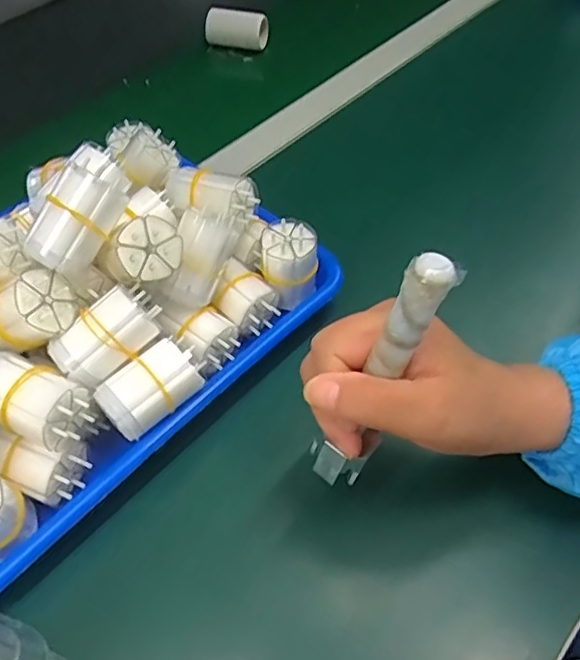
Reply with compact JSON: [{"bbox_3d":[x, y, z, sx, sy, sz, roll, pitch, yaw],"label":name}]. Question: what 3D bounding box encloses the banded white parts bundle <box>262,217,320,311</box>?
[{"bbox_3d":[0.000,-0.046,0.425,0.038,0.056,0.037,-1,54,1],"label":"banded white parts bundle"}]

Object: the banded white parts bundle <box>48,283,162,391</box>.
[{"bbox_3d":[-0.108,0.003,0.352,0.032,0.030,0.062,38,63,25],"label":"banded white parts bundle"}]

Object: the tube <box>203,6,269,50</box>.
[{"bbox_3d":[-0.061,-0.339,0.668,0.073,0.030,0.031,23,58,18],"label":"tube"}]

